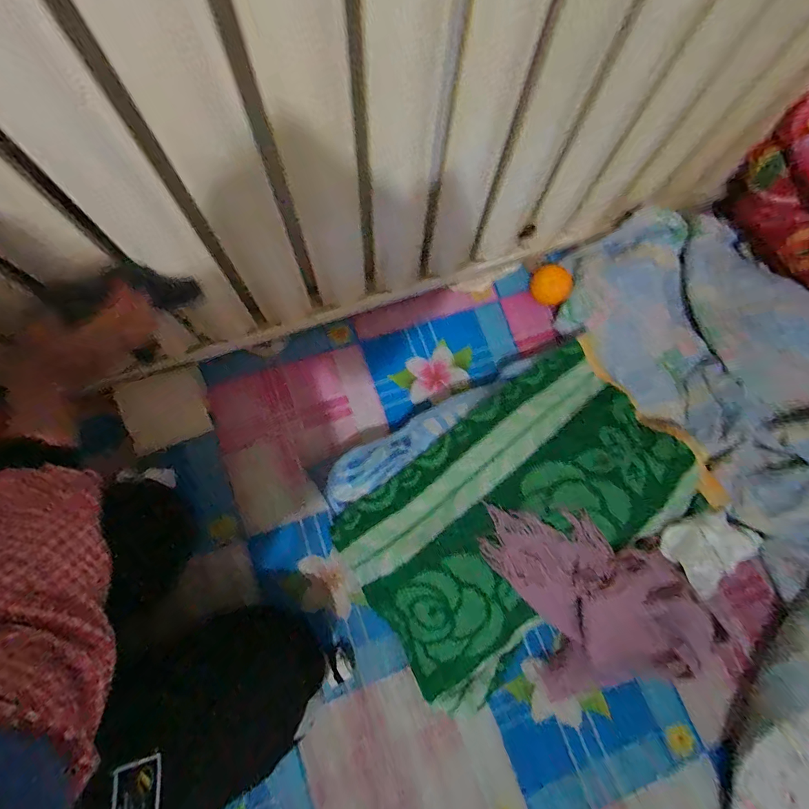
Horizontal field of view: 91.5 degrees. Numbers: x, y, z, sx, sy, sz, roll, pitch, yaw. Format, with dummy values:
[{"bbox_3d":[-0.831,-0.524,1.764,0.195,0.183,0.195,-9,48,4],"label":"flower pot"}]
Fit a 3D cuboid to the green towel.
[{"bbox_3d":[0.165,0.151,0.560,0.498,0.083,0.305,-37,81,-11],"label":"green towel"}]

